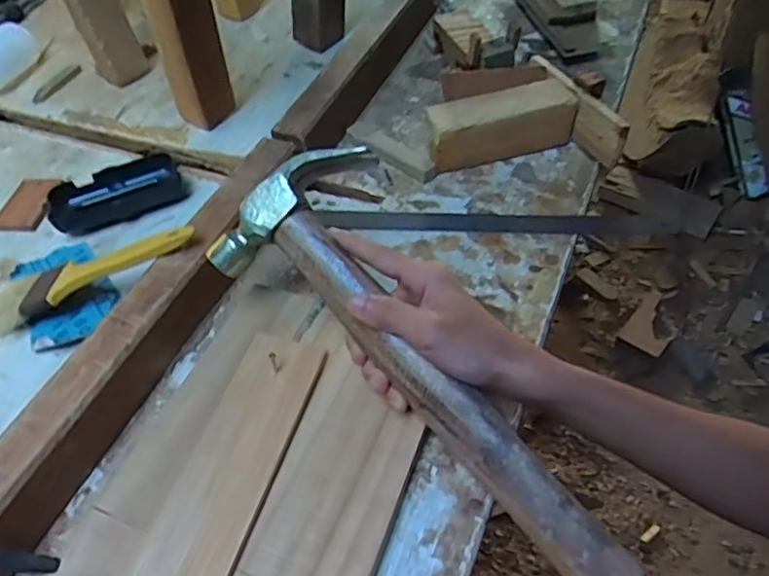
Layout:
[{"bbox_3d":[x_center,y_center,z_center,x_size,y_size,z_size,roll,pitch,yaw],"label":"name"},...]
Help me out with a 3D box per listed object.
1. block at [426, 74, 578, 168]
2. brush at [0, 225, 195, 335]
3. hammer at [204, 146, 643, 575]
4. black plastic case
[{"bbox_3d":[0.102,-0.148,0.554,0.128,0.045,0.050,-15,49,-7],"label":"block"},{"bbox_3d":[-0.218,-0.011,0.452,0.176,0.016,0.044,-19,47,14],"label":"brush"},{"bbox_3d":[0.036,0.037,0.367,0.306,0.033,0.107,42,95,14],"label":"hammer"},{"bbox_3d":[-0.235,-0.083,0.549,0.112,0.024,0.057,-18,50,-10],"label":"black plastic case"}]

